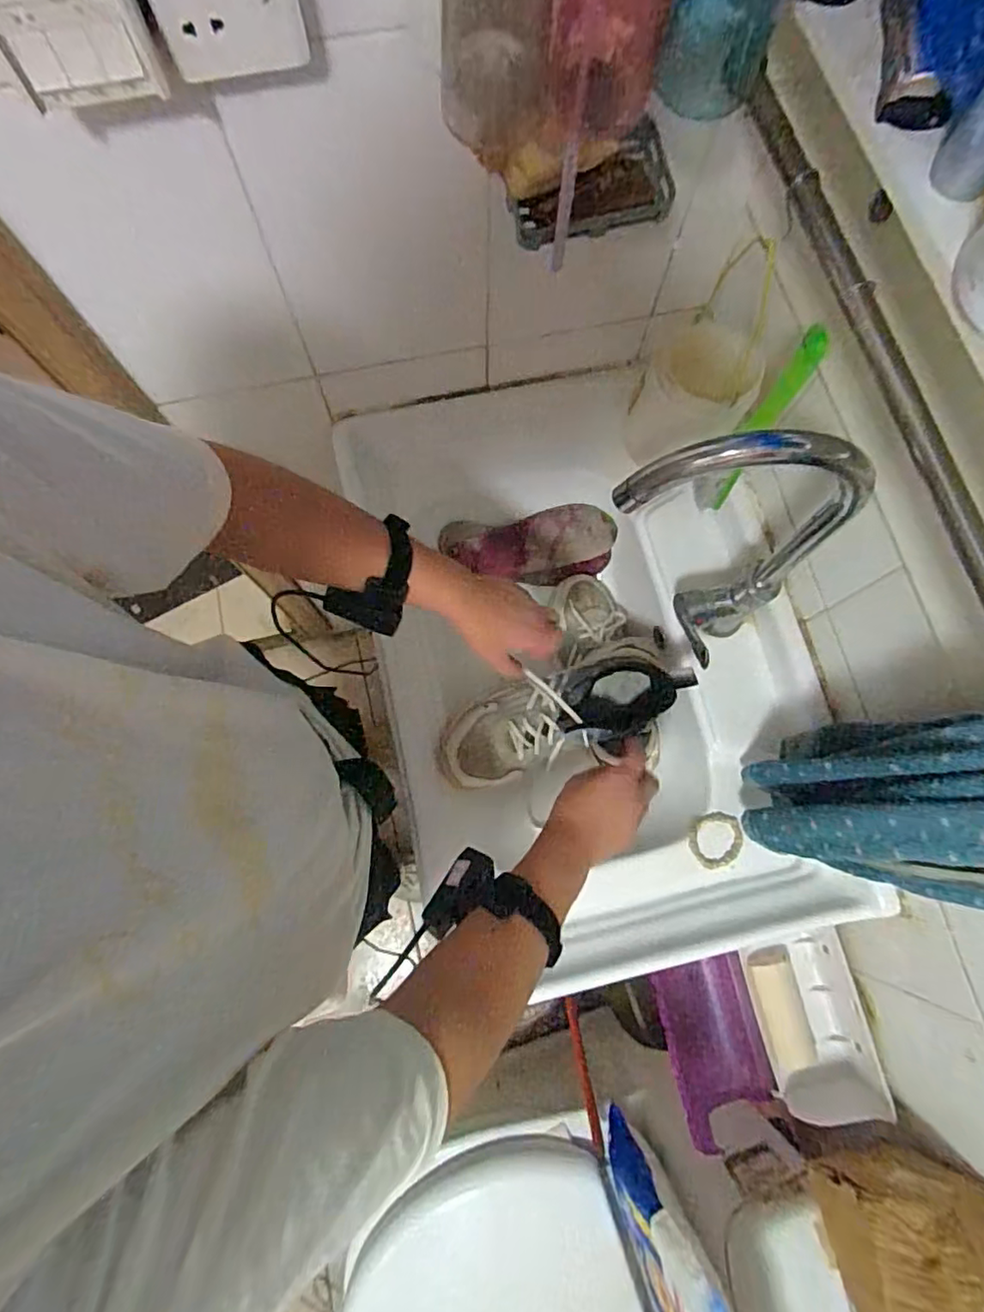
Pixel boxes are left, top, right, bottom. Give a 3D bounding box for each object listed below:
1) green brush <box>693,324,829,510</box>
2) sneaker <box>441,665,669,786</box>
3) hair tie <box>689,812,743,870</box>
[{"bbox_3d":[0.235,-0.199,0.538,0.031,0.229,0.023,37,78,8],"label":"green brush"},{"bbox_3d":[0.068,0.072,0.671,0.262,0.114,0.090,-17,77,-5],"label":"sneaker"},{"bbox_3d":[0.252,0.209,0.675,0.056,0.016,0.059,0,76,-1],"label":"hair tie"}]

